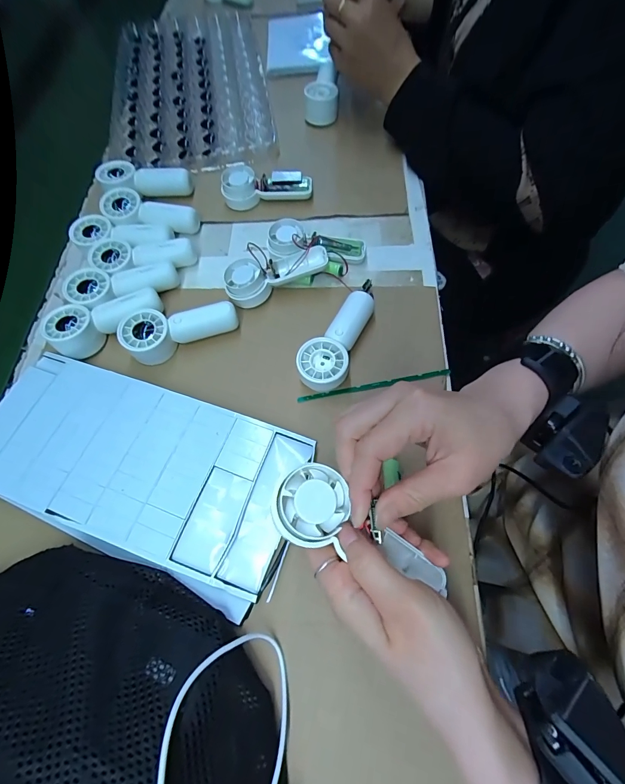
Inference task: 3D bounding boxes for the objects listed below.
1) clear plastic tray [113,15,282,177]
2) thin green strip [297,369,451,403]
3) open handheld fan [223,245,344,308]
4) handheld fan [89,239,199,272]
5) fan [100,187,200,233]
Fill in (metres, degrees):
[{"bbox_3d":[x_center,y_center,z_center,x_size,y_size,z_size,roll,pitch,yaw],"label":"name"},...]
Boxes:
[{"bbox_3d":[-0.193,-0.480,0.547,0.230,0.017,0.396,-10,67,-1],"label":"clear plastic tray"},{"bbox_3d":[0.059,-0.006,0.336,0.145,0.005,0.007,-11,67,-2],"label":"thin green strip"},{"bbox_3d":[-0.034,-0.130,0.381,0.121,0.032,0.044,-20,67,-6],"label":"open handheld fan"},{"bbox_3d":[-0.193,-0.150,0.400,0.110,0.024,0.048,-5,67,1],"label":"handheld fan"},{"bbox_3d":[-0.197,-0.211,0.423,0.112,0.029,0.046,12,68,8],"label":"fan"}]

